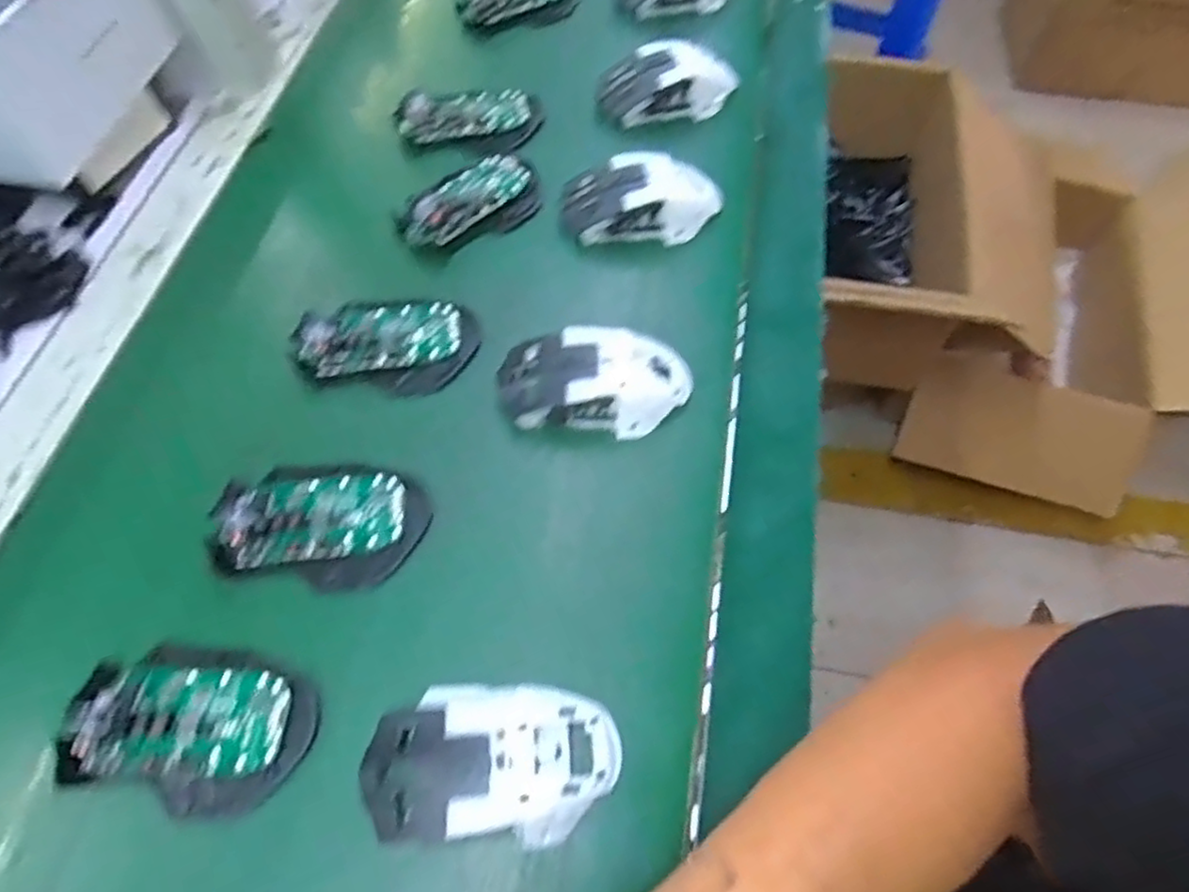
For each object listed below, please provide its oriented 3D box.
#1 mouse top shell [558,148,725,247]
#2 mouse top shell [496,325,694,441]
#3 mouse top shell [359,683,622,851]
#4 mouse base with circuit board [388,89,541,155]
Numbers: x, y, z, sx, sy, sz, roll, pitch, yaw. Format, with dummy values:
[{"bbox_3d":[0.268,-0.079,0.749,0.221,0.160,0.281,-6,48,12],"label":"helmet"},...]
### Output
[{"bbox_3d":[0.034,-0.176,0.480,0.112,0.032,0.056,-4,62,-2],"label":"mouse top shell"},{"bbox_3d":[0.001,-0.039,0.408,0.113,0.034,0.058,1,62,1],"label":"mouse top shell"},{"bbox_3d":[-0.047,0.146,0.311,0.113,0.038,0.065,4,62,2],"label":"mouse top shell"},{"bbox_3d":[-0.101,-0.265,0.536,0.111,0.030,0.060,1,62,0],"label":"mouse base with circuit board"}]

